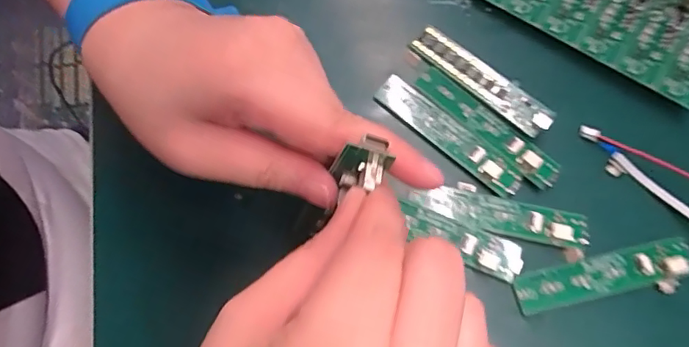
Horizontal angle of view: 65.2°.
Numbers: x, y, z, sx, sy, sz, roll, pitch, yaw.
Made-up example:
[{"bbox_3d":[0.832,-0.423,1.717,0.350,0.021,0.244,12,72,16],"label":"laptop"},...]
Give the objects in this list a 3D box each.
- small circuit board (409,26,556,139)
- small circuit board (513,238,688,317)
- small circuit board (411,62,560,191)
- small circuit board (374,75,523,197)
[{"bbox_3d":[0.071,-0.050,0.281,0.083,0.008,0.016,43,74,14],"label":"small circuit board"},{"bbox_3d":[0.122,0.046,0.243,0.088,0.008,0.020,-10,70,-5],"label":"small circuit board"},{"bbox_3d":[0.070,-0.026,0.272,0.089,0.008,0.016,42,74,13],"label":"small circuit board"},{"bbox_3d":[0.051,-0.020,0.270,0.085,0.009,0.018,43,74,14],"label":"small circuit board"}]

